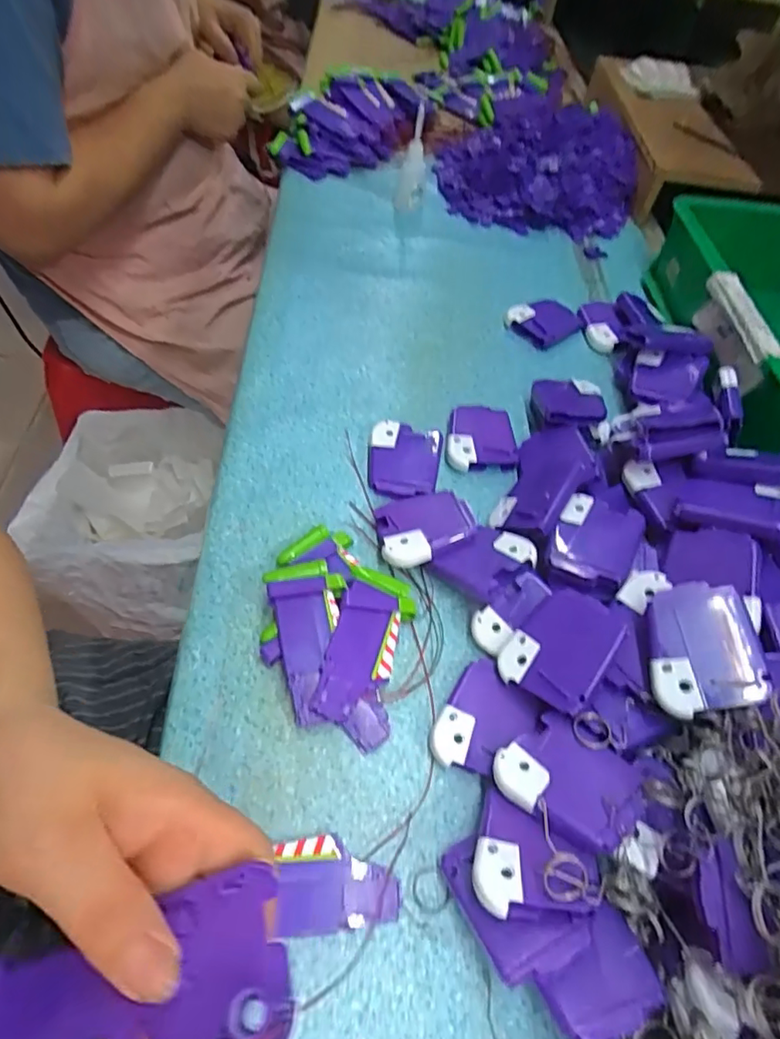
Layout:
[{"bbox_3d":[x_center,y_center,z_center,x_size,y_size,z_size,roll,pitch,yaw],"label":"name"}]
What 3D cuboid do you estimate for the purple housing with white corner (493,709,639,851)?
[{"bbox_3d":[0.086,0.123,0.272,0.058,0.008,0.049,29,51,35],"label":"purple housing with white corner"}]

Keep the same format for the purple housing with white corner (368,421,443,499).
[{"bbox_3d":[0.009,-0.042,0.407,0.051,0.015,0.061,10,56,2],"label":"purple housing with white corner"}]

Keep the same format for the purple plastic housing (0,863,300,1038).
[{"bbox_3d":[-0.090,0.152,0.181,0.122,0.010,0.051,-16,57,5],"label":"purple plastic housing"}]

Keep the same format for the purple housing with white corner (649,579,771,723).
[{"bbox_3d":[0.157,0.065,0.283,0.050,0.013,0.062,-2,68,17],"label":"purple housing with white corner"}]

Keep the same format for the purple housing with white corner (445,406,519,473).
[{"bbox_3d":[0.069,-0.064,0.430,0.053,0.011,0.064,4,56,-2],"label":"purple housing with white corner"}]

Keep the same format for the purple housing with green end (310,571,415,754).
[{"bbox_3d":[-0.013,0.074,0.318,0.043,0.010,0.095,22,60,-13],"label":"purple housing with green end"}]

